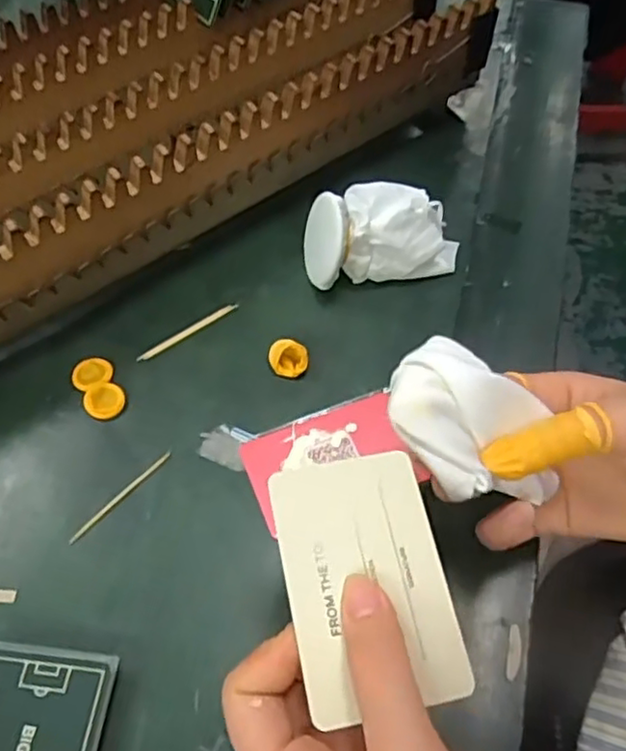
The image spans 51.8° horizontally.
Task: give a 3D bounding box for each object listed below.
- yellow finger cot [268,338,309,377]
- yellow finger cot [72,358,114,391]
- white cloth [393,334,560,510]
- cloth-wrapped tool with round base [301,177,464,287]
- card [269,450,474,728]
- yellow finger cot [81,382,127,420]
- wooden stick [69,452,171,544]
[{"bbox_3d":[-0.013,-0.009,0.351,0.021,0.016,0.015,-2,59,-2],"label":"yellow finger cot"},{"bbox_3d":[-0.121,-0.002,0.352,0.021,0.004,0.020,0,59,0],"label":"yellow finger cot"},{"bbox_3d":[0.064,0.020,0.258,0.071,0.028,0.048,29,63,16],"label":"white cloth"},{"bbox_3d":[0.040,-0.086,0.380,0.089,0.048,0.048,-14,60,-8],"label":"cloth-wrapped tool with round base"},{"bbox_3d":[0.018,0.068,0.222,0.054,0.004,0.083,-10,64,-8],"label":"card"},{"bbox_3d":[-0.111,0.013,0.344,0.021,0.005,0.019,-33,65,-19],"label":"yellow finger cot"},{"bbox_3d":[-0.094,0.059,0.318,0.004,0.004,0.061,38,66,20],"label":"wooden stick"}]

